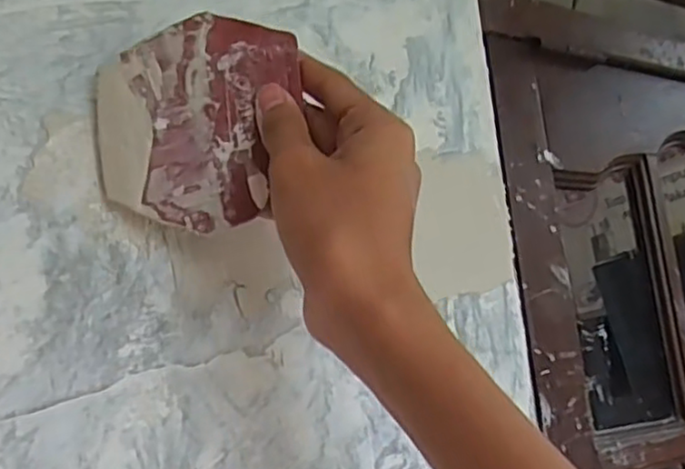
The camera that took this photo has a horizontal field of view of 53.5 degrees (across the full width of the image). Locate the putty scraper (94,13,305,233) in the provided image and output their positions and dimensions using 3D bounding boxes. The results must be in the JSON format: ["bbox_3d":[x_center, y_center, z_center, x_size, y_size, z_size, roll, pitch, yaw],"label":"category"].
[{"bbox_3d":[-0.067,-0.052,0.314,0.092,0.093,0.010,-7,-11,3],"label":"putty scraper"}]

